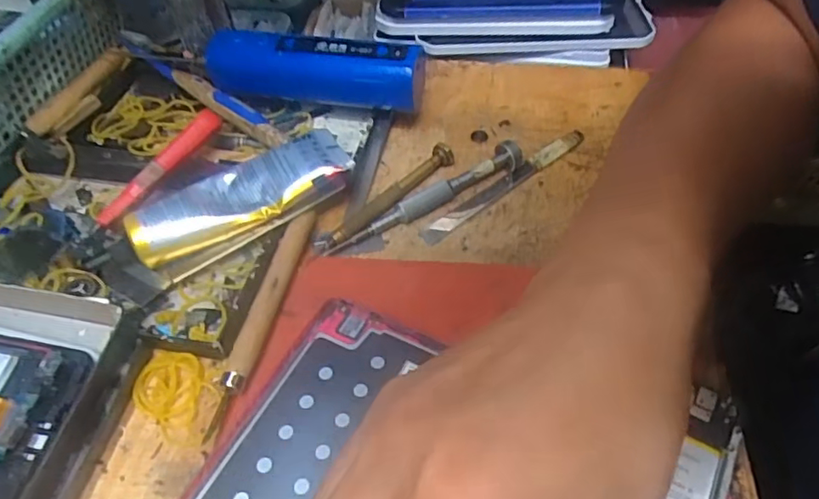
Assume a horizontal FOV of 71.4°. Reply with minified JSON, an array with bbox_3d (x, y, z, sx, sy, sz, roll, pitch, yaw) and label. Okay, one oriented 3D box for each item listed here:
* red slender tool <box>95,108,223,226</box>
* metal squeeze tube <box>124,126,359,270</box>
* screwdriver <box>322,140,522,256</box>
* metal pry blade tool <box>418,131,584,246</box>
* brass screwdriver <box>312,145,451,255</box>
[{"bbox_3d":[-0.129,-0.044,0.296,0.008,0.010,0.081,32,71,24],"label":"red slender tool"},{"bbox_3d":[-0.087,-0.028,0.300,0.112,0.032,0.040,-20,54,-14],"label":"metal squeeze tube"},{"bbox_3d":[0.010,-0.029,0.314,0.122,0.016,0.013,-28,56,-19],"label":"screwdriver"},{"bbox_3d":[0.056,-0.038,0.333,0.122,0.004,0.012,-36,71,-17],"label":"metal pry blade tool"},{"bbox_3d":[-0.014,-0.030,0.318,0.098,0.011,0.014,-37,59,-25],"label":"brass screwdriver"}]

